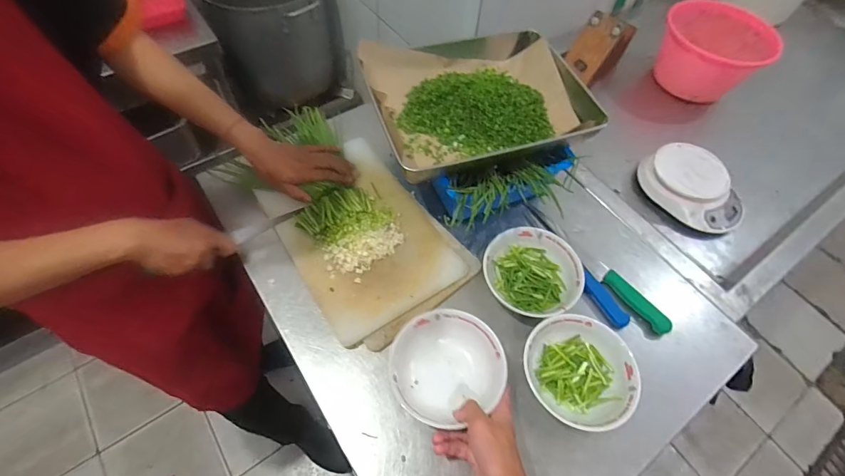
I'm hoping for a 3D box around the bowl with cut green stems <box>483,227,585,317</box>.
[{"bbox_3d":[0.171,0.054,0.639,0.145,0.055,0.125,26,60,13],"label":"bowl with cut green stems"}]

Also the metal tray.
[{"bbox_3d":[0.086,-0.265,0.727,0.344,0.072,0.350,-13,59,-11],"label":"metal tray"}]

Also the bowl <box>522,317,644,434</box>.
[{"bbox_3d":[0.211,0.189,0.561,0.145,0.076,0.146,1,58,-2],"label":"bowl"}]

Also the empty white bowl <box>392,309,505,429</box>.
[{"bbox_3d":[0.031,0.173,0.551,0.141,0.052,0.140,1,58,-2],"label":"empty white bowl"}]

